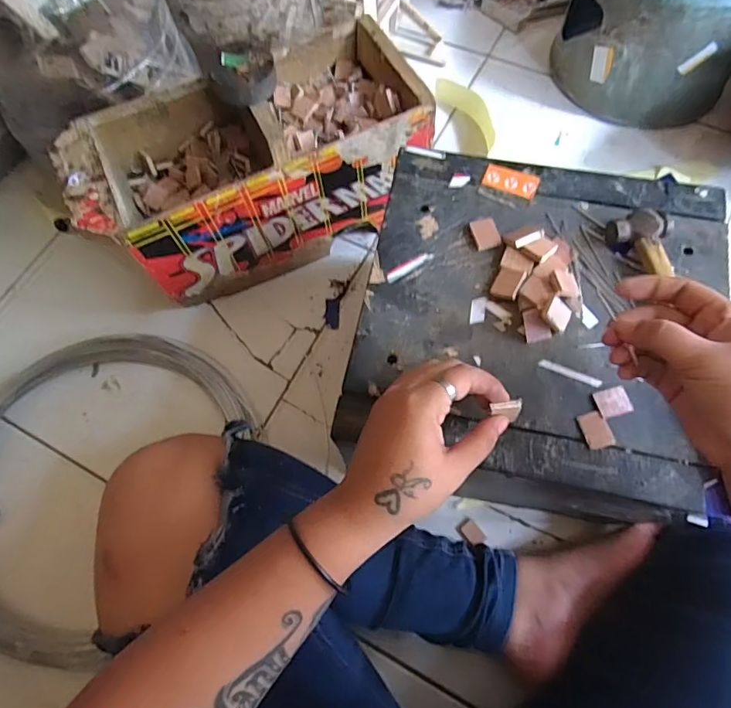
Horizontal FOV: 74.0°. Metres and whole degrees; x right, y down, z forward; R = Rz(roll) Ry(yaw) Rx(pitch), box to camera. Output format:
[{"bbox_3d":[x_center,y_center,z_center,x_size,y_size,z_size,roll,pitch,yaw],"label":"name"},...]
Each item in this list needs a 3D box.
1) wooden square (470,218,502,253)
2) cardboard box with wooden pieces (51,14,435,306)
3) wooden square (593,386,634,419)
[{"bbox_3d":[0.099,-0.099,0.400,0.022,0.006,0.029,-13,70,-3],"label":"wooden square"},{"bbox_3d":[-0.125,-0.213,0.580,0.372,0.177,0.181,-22,71,-6],"label":"cardboard box with wooden pieces"},{"bbox_3d":[0.179,0.034,0.348,0.024,0.004,0.020,-14,70,-3],"label":"wooden square"}]

